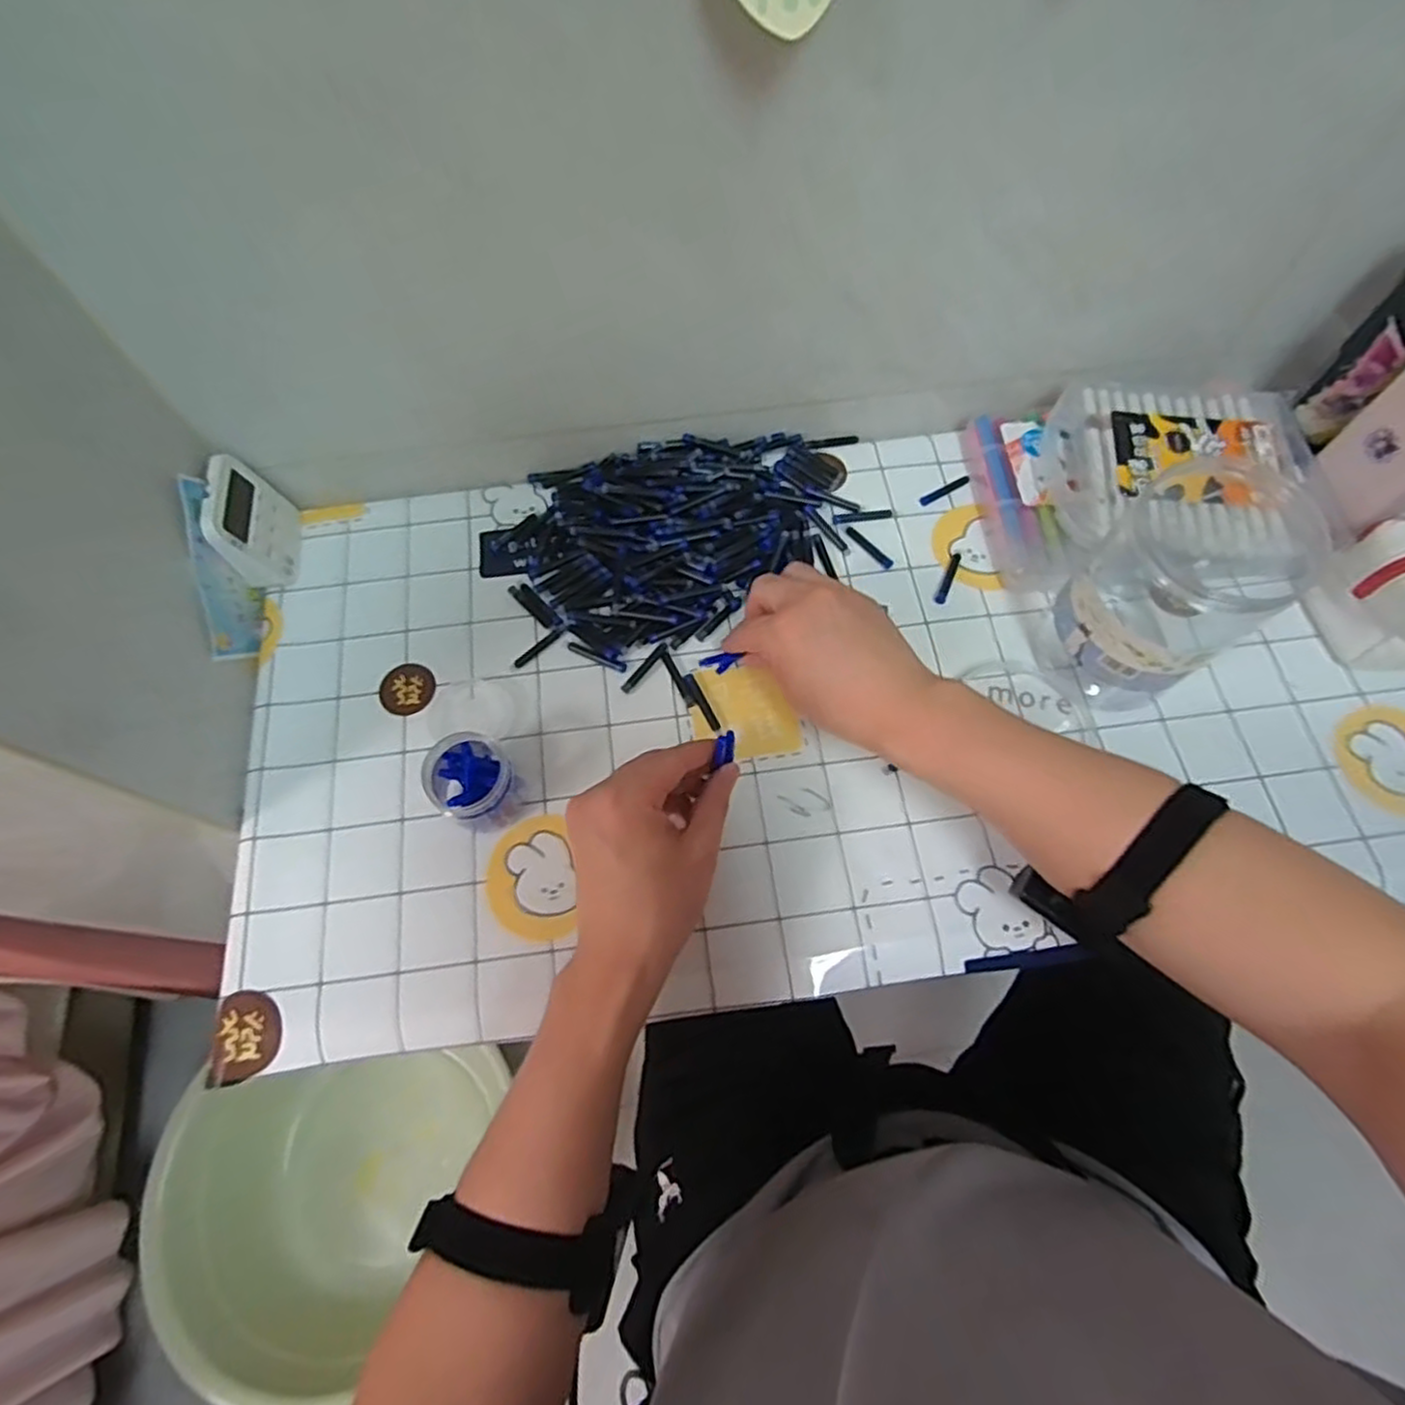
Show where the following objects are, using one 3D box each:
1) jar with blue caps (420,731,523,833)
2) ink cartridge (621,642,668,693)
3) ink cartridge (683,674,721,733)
[{"bbox_3d":[-0.147,0.052,0.467,0.048,0.047,0.053,-16,68,-6],"label":"jar with blue caps"},{"bbox_3d":[-0.042,-0.025,0.521,0.008,0.004,0.046,37,73,13],"label":"ink cartridge"},{"bbox_3d":[0.000,-0.001,0.512,0.008,0.005,0.047,-25,71,-9],"label":"ink cartridge"}]

